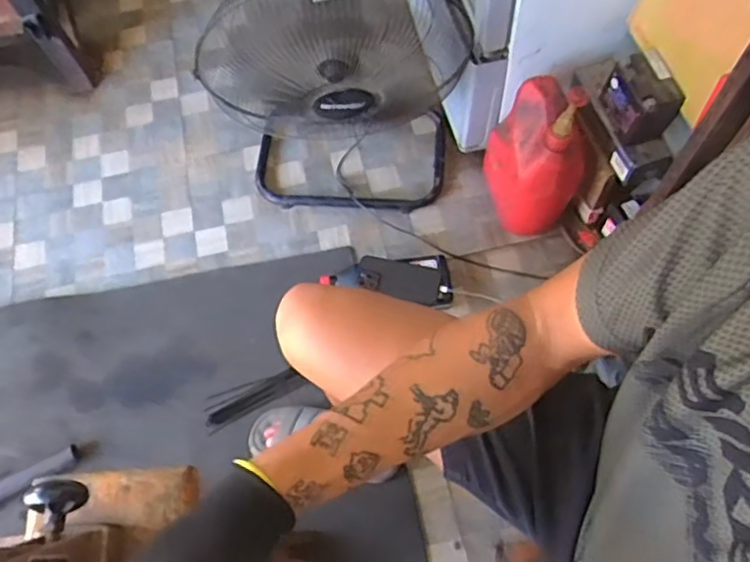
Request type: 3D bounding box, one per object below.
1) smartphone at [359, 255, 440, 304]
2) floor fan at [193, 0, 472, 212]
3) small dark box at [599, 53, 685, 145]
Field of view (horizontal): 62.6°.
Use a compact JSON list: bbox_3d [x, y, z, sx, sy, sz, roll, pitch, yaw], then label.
[{"bbox_3d":[0.049,-0.004,1.243,0.160,0.012,0.078,11,76,0],"label":"smartphone"},{"bbox_3d":[-0.058,-0.402,1.217,0.450,0.501,0.303,1,65,3],"label":"floor fan"},{"bbox_3d":[0.454,-0.317,1.068,0.074,0.103,0.124,-18,65,-6],"label":"small dark box"}]

